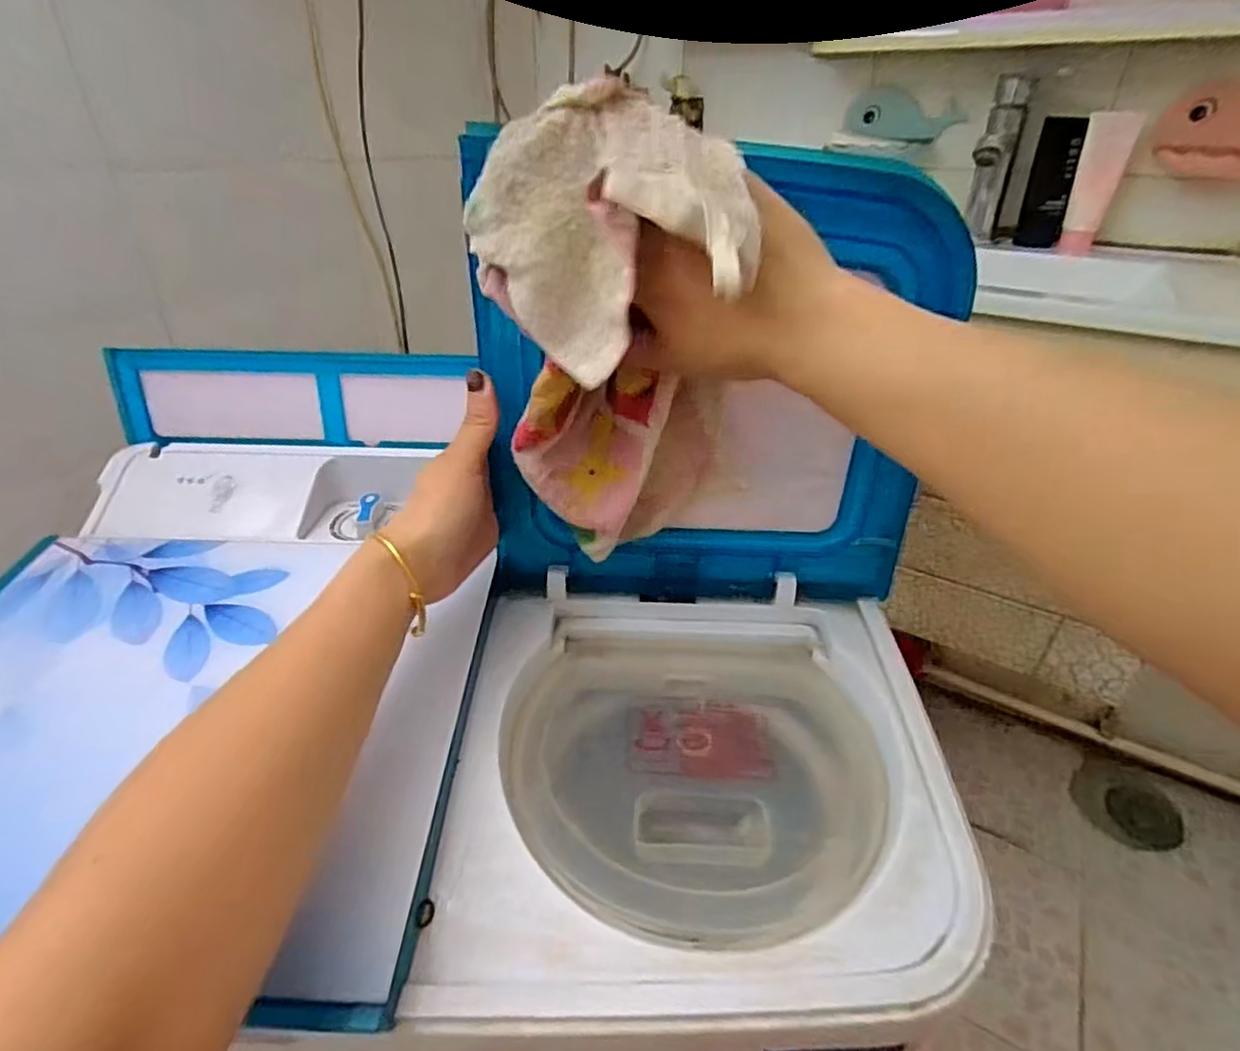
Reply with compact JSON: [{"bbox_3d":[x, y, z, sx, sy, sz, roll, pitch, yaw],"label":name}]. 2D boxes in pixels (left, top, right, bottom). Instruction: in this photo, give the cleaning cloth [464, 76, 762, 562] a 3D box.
[{"bbox_3d":[-0.003,-0.083,0.340,0.127,0.228,0.071,8,46,11],"label":"cleaning cloth"}]

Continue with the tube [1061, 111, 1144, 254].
[{"bbox_3d":[0.582,-0.418,0.797,0.049,0.150,0.027,25,39,33],"label":"tube"}]

